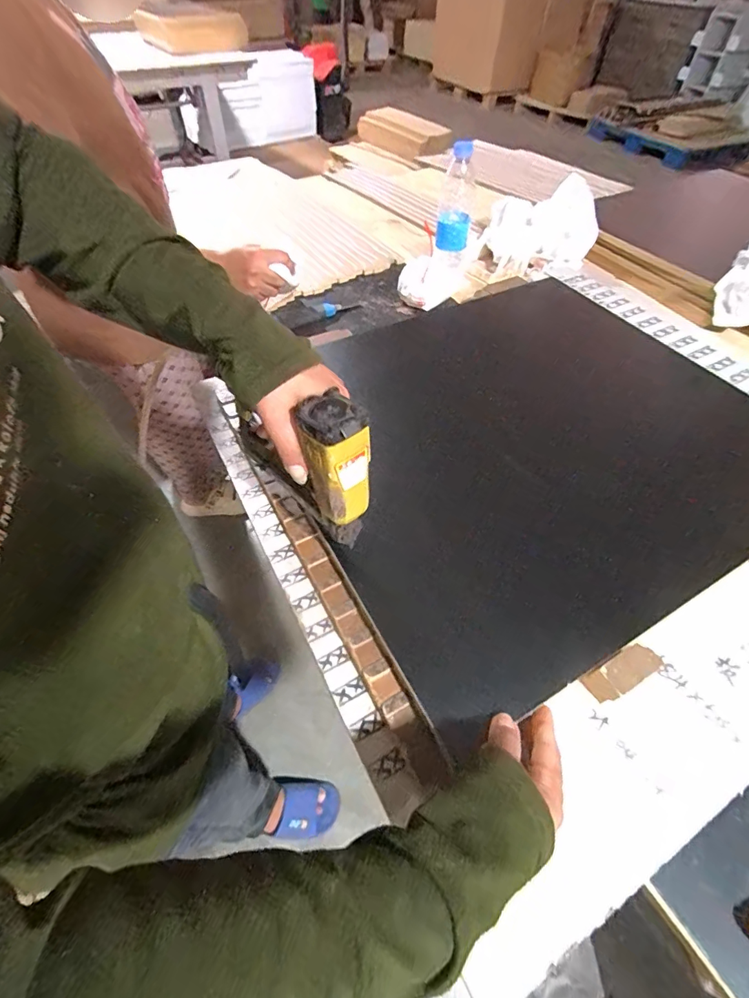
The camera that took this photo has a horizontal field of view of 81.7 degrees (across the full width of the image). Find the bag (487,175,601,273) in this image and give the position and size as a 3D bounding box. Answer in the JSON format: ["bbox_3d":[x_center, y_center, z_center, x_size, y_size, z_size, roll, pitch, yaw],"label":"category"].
[{"bbox_3d":[0.343,-0.555,0.888,0.210,0.102,0.225,4,53,4],"label":"bag"}]

